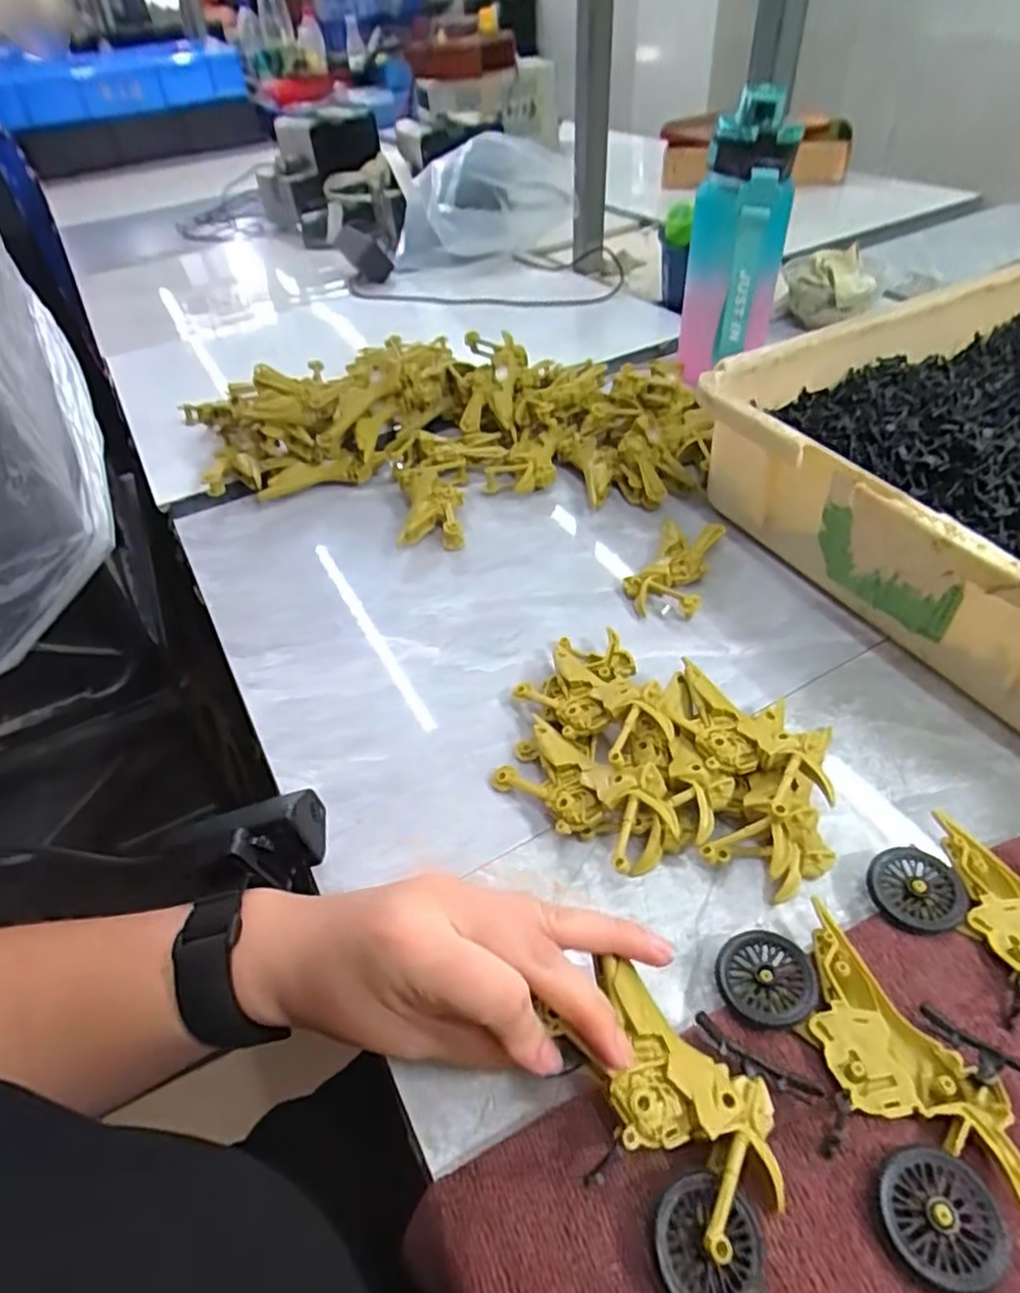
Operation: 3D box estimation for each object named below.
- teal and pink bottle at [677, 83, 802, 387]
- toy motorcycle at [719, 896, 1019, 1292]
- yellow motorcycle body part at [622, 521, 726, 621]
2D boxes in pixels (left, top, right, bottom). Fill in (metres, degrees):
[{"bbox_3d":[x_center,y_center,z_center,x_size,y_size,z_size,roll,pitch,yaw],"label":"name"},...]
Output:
[{"bbox_3d":[0.195,-0.341,0.598,0.078,0.210,0.078,7,46,12],"label":"teal and pink bottle"},{"bbox_3d":[0.133,0.154,0.259,0.074,0.021,0.113,-32,51,-25],"label":"toy motorcycle"},{"bbox_3d":[0.113,-0.055,0.476,0.050,0.018,0.089,14,48,18],"label":"yellow motorcycle body part"}]

